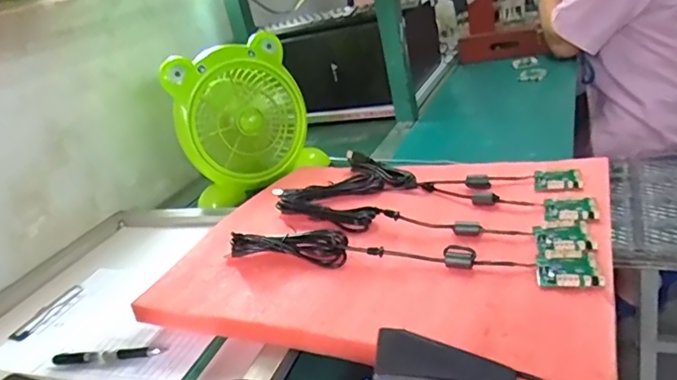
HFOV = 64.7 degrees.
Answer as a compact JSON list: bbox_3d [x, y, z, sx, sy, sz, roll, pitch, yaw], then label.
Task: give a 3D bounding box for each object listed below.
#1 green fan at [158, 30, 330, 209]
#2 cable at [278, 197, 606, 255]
[{"bbox_3d":[-0.178,-0.128,0.974,0.239,0.250,0.121,-25,25,-23],"label":"green fan"},{"bbox_3d":[0.099,0.034,0.664,0.395,0.021,0.061,6,26,28],"label":"cable"}]

